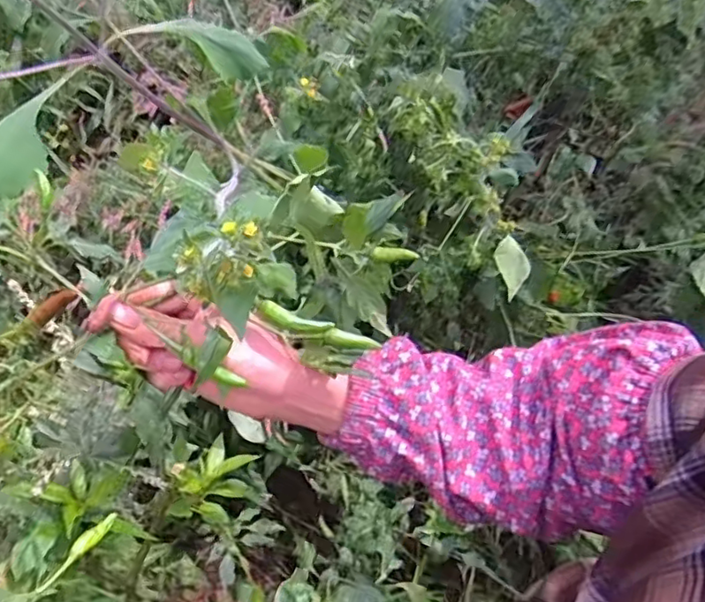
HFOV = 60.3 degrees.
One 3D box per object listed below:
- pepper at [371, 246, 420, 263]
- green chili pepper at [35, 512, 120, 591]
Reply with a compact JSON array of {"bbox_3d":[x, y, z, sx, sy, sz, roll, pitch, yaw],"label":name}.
[{"bbox_3d":[0.029,-0.031,0.413,0.031,0.011,0.007,14,56,14],"label":"pepper"},{"bbox_3d":[-0.148,0.135,0.329,0.008,0.011,0.049,28,61,22],"label":"green chili pepper"}]

